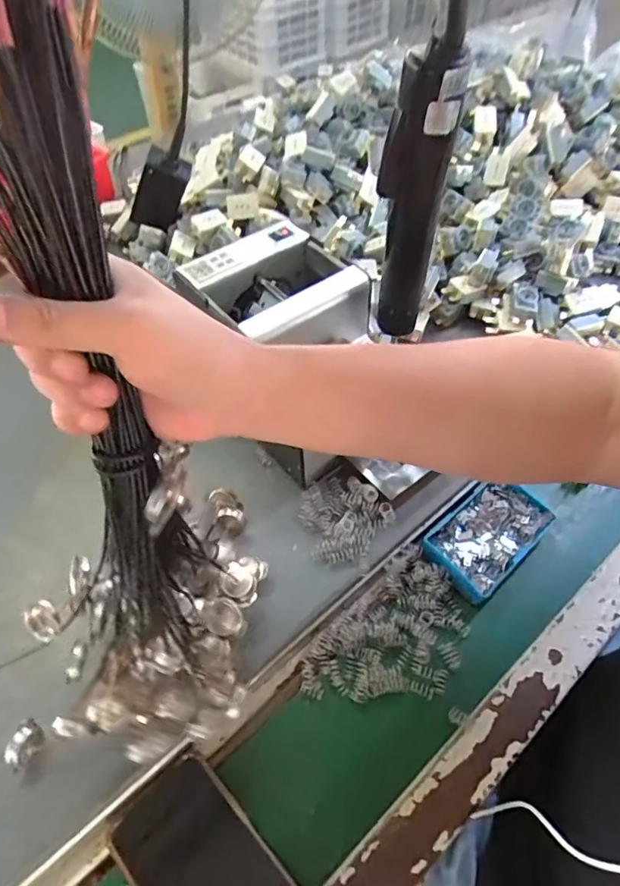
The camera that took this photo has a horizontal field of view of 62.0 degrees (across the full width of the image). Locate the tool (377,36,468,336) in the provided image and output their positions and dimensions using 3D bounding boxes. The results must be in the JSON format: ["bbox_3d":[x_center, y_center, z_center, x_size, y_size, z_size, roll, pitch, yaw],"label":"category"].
[{"bbox_3d":[0.070,-0.156,0.355,0.033,0.185,0.035,33,61,21],"label":"tool"}]

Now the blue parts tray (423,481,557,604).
[{"bbox_3d":[0.161,0.080,0.466,0.111,0.026,0.070,-38,63,-24],"label":"blue parts tray"}]

